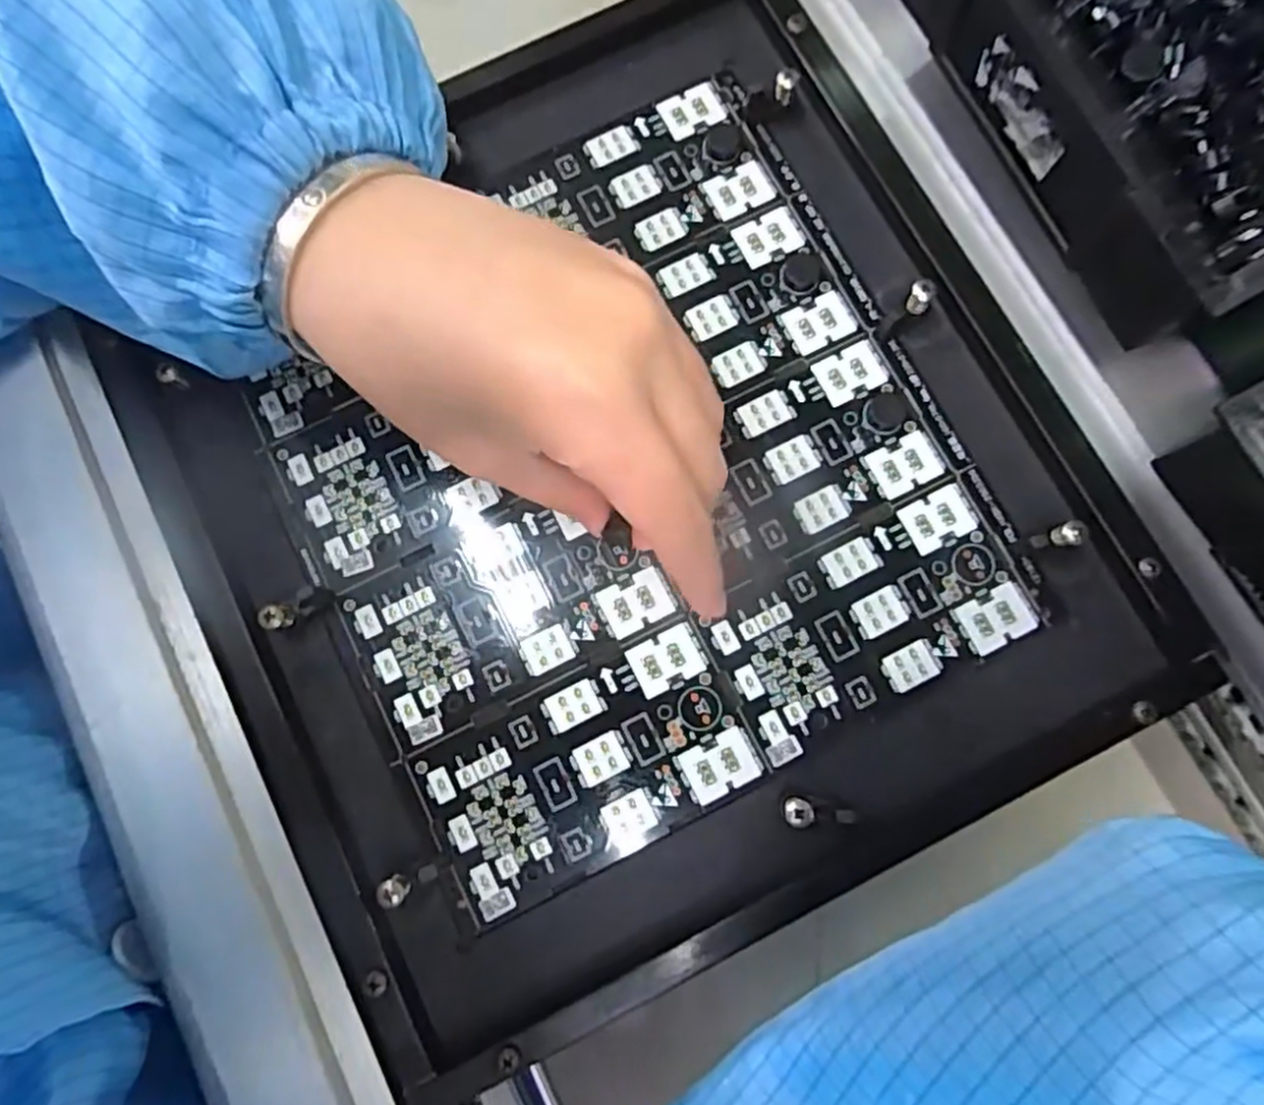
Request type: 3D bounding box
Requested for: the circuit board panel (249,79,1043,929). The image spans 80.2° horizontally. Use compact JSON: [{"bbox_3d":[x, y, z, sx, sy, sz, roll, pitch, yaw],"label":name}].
[{"bbox_3d":[-0.004,-0.029,0.249,0.202,0.004,0.216,-27,80,-5],"label":"circuit board panel"}]

